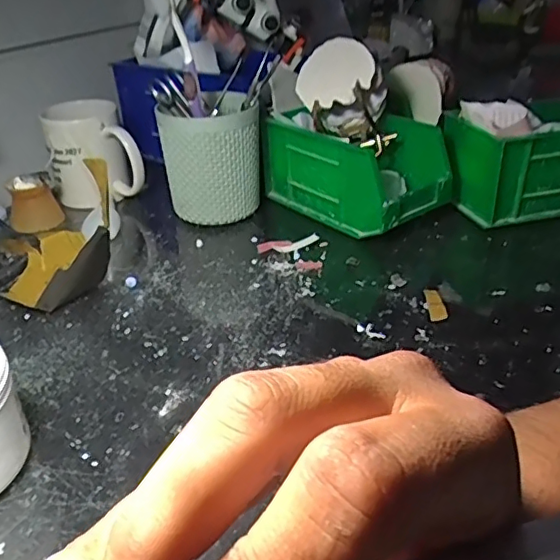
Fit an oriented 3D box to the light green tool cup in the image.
[{"bbox_3d":[-0.068,-0.121,0.582,0.096,0.109,0.094,-1,32,1],"label":"light green tool cup"}]

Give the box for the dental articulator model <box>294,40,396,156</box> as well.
[{"bbox_3d":[0.060,-0.168,0.537,0.089,0.090,0.056,1,32,5],"label":"dental articulator model"}]

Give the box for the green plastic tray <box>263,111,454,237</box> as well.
[{"bbox_3d":[0.073,-0.111,0.578,0.096,0.087,0.171,-25,39,-33],"label":"green plastic tray"}]

